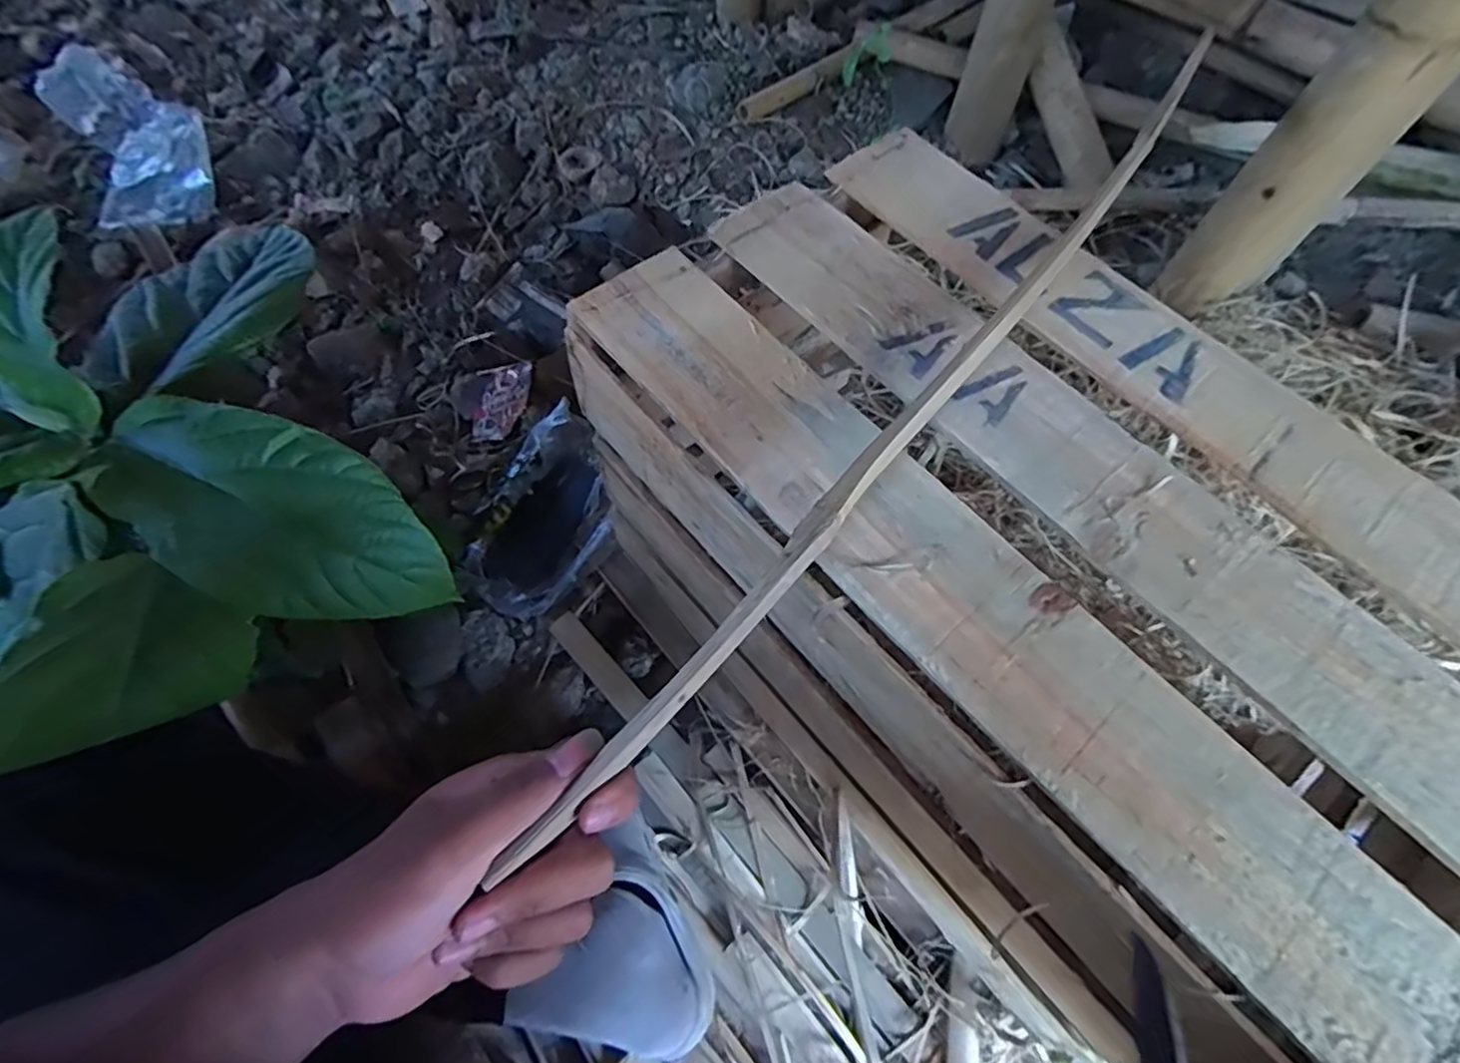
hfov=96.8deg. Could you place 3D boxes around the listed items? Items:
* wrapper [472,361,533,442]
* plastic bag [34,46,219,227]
[{"bbox_3d":[-0.293,-0.166,0.838,0.065,0.007,0.113,26,90,16],"label":"wrapper"},{"bbox_3d":[-0.889,-0.602,0.967,0.168,0.073,0.412,-31,70,-17],"label":"plastic bag"}]

